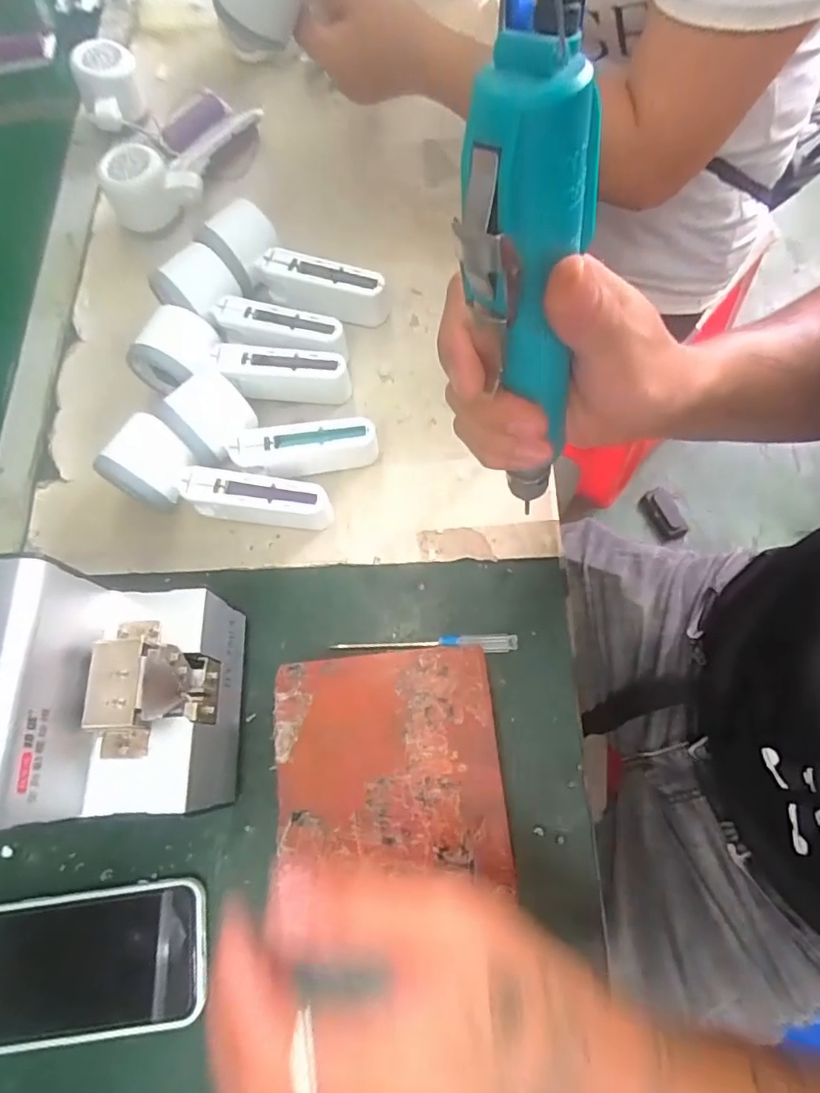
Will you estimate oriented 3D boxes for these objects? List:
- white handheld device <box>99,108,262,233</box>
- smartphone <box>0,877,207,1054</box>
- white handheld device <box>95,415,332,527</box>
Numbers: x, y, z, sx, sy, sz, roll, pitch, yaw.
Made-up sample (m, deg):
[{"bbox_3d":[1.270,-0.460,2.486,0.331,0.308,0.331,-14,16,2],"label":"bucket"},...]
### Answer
[{"bbox_3d":[-0.209,-0.364,0.533,0.074,0.051,0.159,22,73,10],"label":"white handheld device"},{"bbox_3d":[-0.193,0.246,0.339,0.145,0.010,0.074,-8,70,0],"label":"smartphone"},{"bbox_3d":[-0.137,-0.043,0.415,0.153,0.052,0.056,17,72,8],"label":"white handheld device"}]

